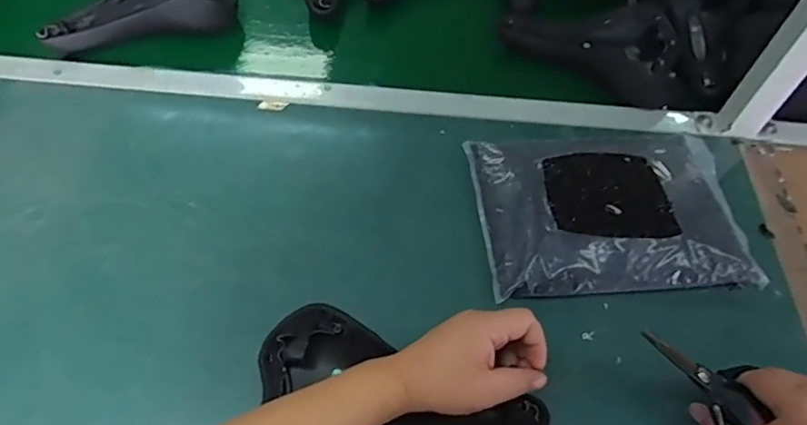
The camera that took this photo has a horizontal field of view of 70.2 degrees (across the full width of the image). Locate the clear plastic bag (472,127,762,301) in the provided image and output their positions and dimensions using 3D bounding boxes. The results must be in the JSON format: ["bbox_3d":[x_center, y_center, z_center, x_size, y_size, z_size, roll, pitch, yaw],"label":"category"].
[{"bbox_3d":[0.241,-0.013,0.668,0.301,0.045,0.222,-2,55,-5],"label":"clear plastic bag"}]

